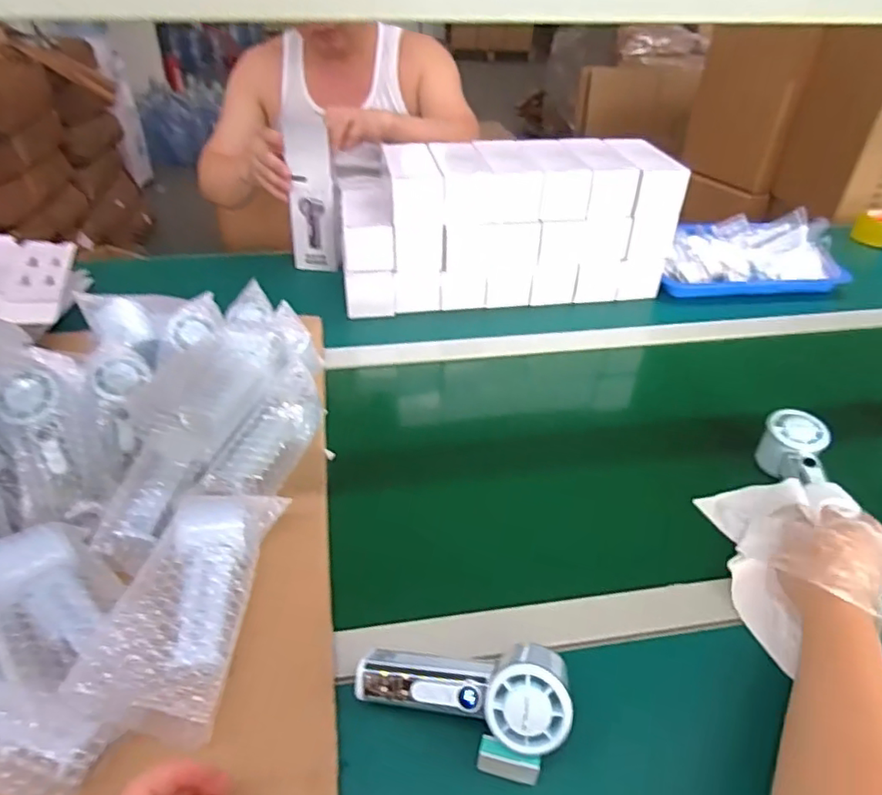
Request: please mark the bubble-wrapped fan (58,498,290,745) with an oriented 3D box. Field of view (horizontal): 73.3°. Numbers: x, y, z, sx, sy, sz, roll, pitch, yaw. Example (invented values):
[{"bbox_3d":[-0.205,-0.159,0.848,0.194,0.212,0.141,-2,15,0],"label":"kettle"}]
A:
[{"bbox_3d":[-0.195,0.154,0.471,0.089,0.057,0.199,2,38,0],"label":"bubble-wrapped fan"}]

